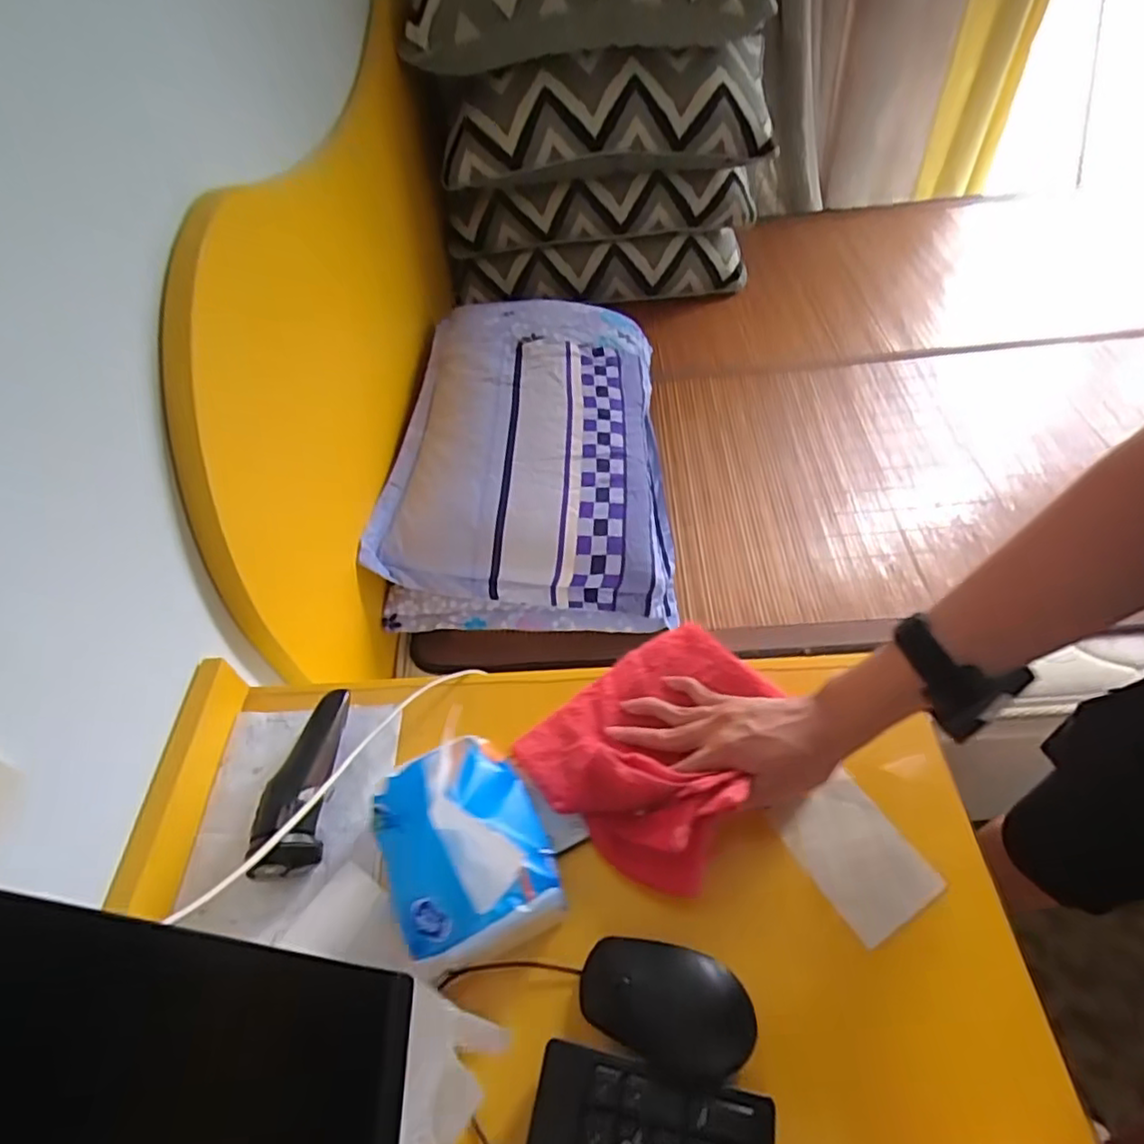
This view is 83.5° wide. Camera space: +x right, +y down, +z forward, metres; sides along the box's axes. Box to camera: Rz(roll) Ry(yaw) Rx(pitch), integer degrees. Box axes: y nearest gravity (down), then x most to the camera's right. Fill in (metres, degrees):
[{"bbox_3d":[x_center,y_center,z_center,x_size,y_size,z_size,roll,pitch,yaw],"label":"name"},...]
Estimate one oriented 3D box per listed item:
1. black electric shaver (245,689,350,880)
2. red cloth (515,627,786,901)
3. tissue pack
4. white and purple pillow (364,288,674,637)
[{"bbox_3d":[-0.212,0.163,0.518,0.042,0.046,0.152,-3,39,2],"label":"black electric shaver"},{"bbox_3d":[0.070,0.117,0.491,0.161,0.053,0.191,35,63,26],"label":"red cloth"},{"bbox_3d":[-0.076,0.185,0.438,0.105,0.070,0.138,-24,53,-13],"label":"tissue pack"},{"bbox_3d":[-0.073,-0.216,1.095,0.424,0.185,0.656,-3,53,2],"label":"white and purple pillow"}]

